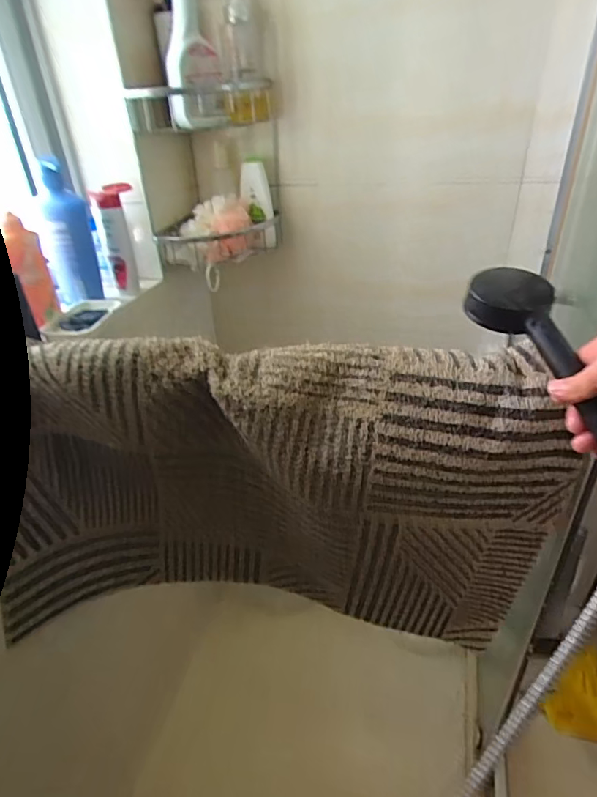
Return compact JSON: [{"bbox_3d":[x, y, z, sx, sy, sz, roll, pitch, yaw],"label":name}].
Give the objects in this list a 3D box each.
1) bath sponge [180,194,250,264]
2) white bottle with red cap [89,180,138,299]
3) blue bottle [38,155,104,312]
[{"bbox_3d":[-0.150,-0.325,0.919,0.142,0.106,0.083,-11,33,-12],"label":"bath sponge"},{"bbox_3d":[-0.320,-0.285,0.862,0.067,0.174,0.069,-12,34,-14],"label":"white bottle with red cap"},{"bbox_3d":[-0.380,-0.272,0.785,0.078,0.210,0.088,-15,34,-18],"label":"blue bottle"}]

